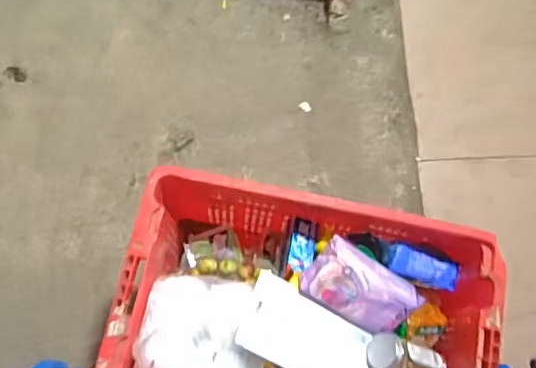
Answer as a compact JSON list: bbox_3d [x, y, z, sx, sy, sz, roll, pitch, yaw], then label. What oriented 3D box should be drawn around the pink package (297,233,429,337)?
[{"bbox_3d":[0.150,0.173,0.926,0.193,0.072,0.098,36,115,-13],"label":"pink package"}]

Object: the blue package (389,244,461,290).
[{"bbox_3d":[0.276,0.148,1.005,0.128,0.030,0.054,17,106,-3],"label":"blue package"}]

